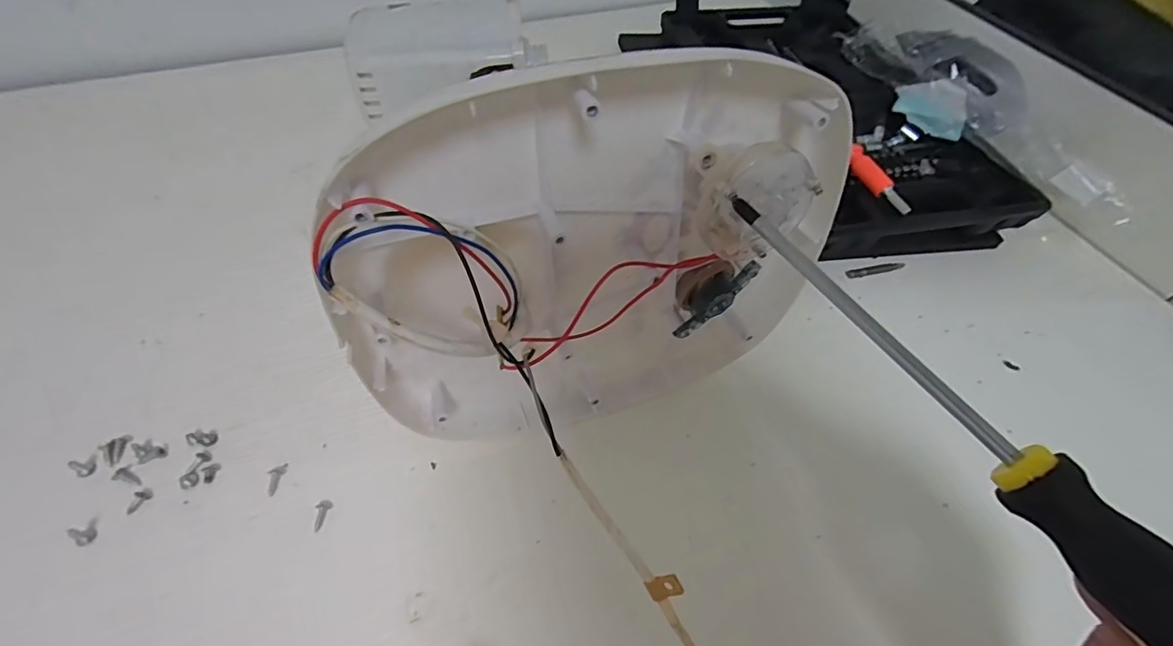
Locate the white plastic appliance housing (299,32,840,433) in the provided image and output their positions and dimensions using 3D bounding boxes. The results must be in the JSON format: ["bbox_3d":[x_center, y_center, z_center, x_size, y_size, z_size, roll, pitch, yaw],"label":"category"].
[{"bbox_3d":[0.005,-0.021,0.244,0.224,0.182,0.078,-20,59,-18],"label":"white plastic appliance housing"}]

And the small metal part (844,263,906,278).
[{"bbox_3d":[0.219,-0.041,0.382,0.048,0.005,0.008,-9,57,-11],"label":"small metal part"}]

